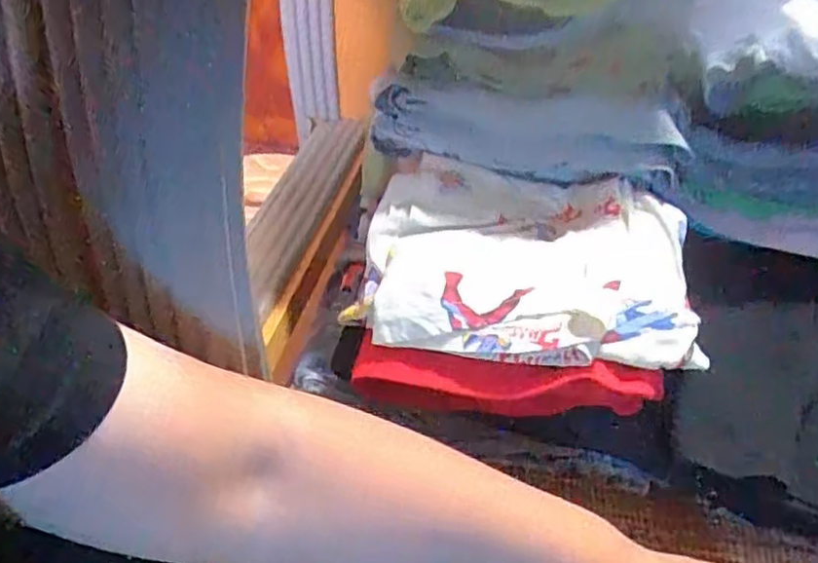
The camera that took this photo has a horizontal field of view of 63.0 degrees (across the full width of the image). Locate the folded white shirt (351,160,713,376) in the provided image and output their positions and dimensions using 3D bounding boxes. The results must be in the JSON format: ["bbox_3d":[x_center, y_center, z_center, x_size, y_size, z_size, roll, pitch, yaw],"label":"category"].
[{"bbox_3d":[0.081,-0.021,0.468,0.215,0.047,0.172,8,41,10],"label":"folded white shirt"}]

